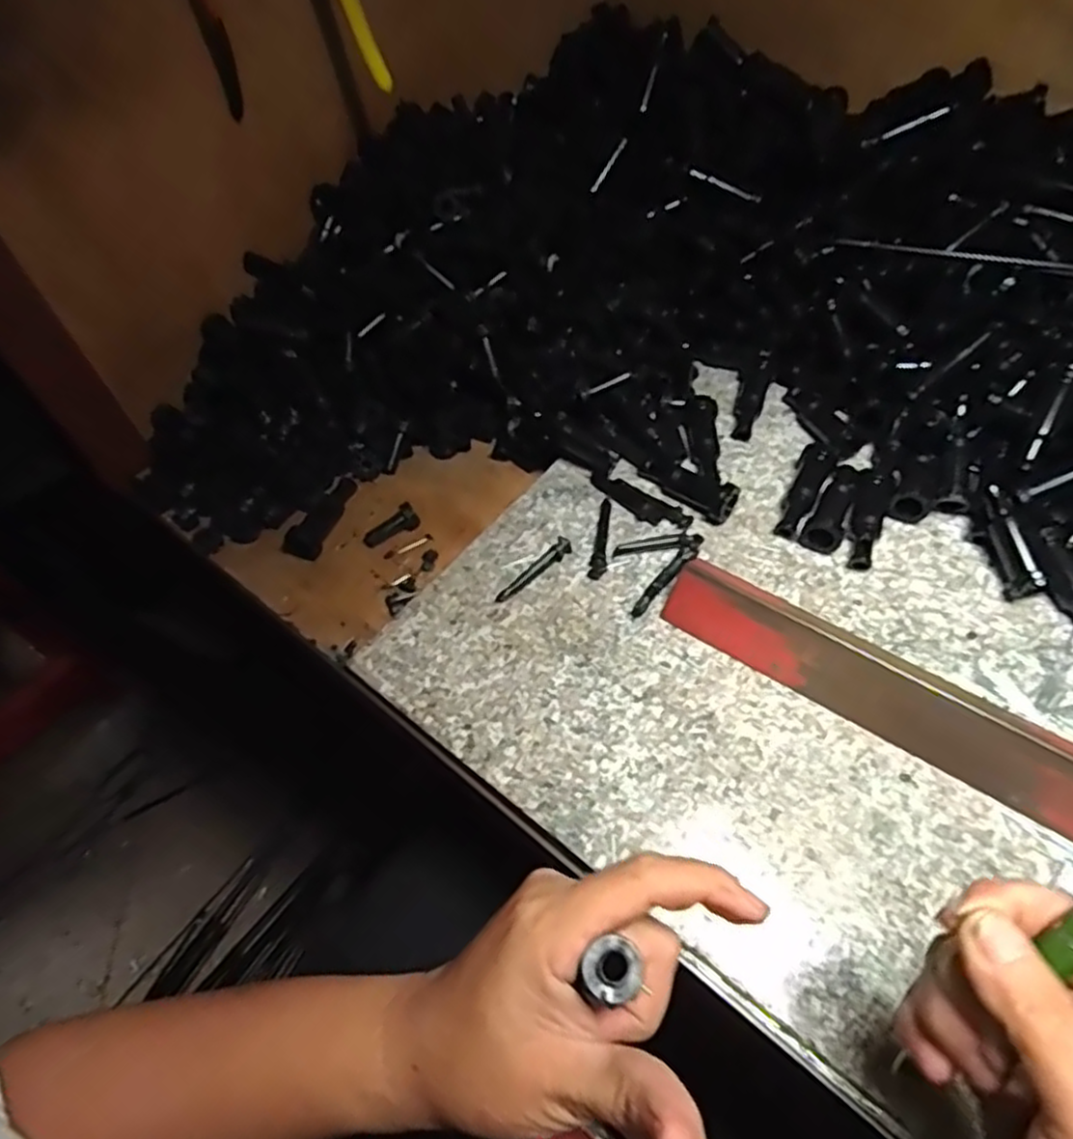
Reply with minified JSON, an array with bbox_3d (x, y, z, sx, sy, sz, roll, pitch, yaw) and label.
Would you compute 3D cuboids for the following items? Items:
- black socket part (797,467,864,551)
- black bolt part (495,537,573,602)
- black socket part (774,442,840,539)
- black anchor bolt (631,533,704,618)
[{"bbox_3d":[0.185,-0.039,0.440,0.021,0.017,0.061,25,60,20],"label":"black socket part"},{"bbox_3d":[-0.001,0.000,0.433,0.057,0.006,0.011,-39,61,-21],"label":"black bolt part"},{"bbox_3d":[0.171,-0.050,0.452,0.019,0.015,0.070,22,59,19],"label":"black socket part"},{"bbox_3d":[0.079,0.003,0.427,0.011,0.011,0.065,35,64,25],"label":"black anchor bolt"}]

